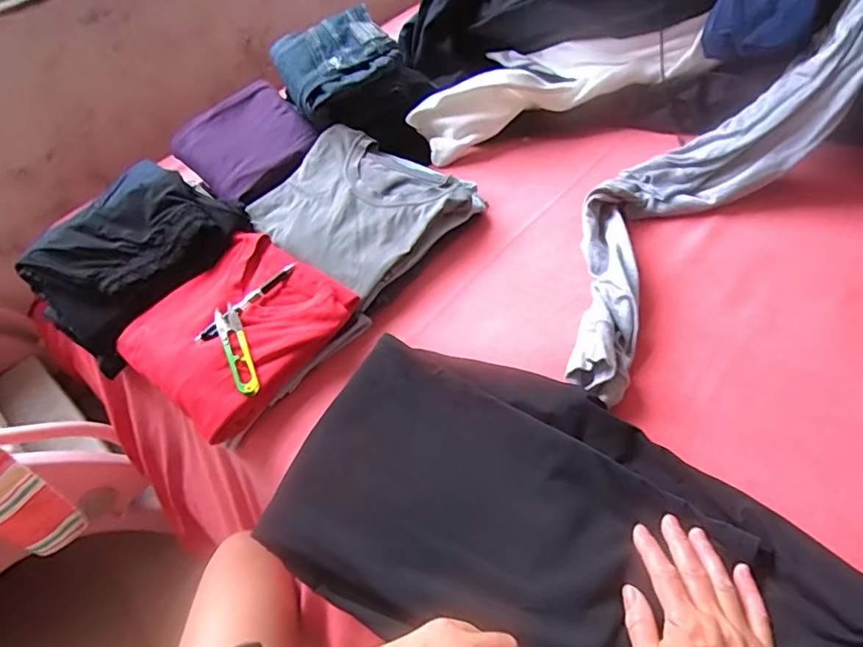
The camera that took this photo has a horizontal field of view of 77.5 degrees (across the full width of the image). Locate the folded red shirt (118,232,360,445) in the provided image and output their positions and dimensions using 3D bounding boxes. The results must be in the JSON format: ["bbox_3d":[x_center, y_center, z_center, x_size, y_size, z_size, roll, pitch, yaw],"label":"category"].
[{"bbox_3d":[-0.233,0.000,0.640,0.215,0.041,0.221,30,61,30],"label":"folded red shirt"}]

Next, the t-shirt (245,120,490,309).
[{"bbox_3d":[-0.104,-0.168,0.750,0.268,0.035,0.245,30,61,30],"label":"t-shirt"}]

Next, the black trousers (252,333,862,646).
[{"bbox_3d":[0.112,0.186,0.443,0.525,0.039,0.262,23,59,25],"label":"black trousers"}]

